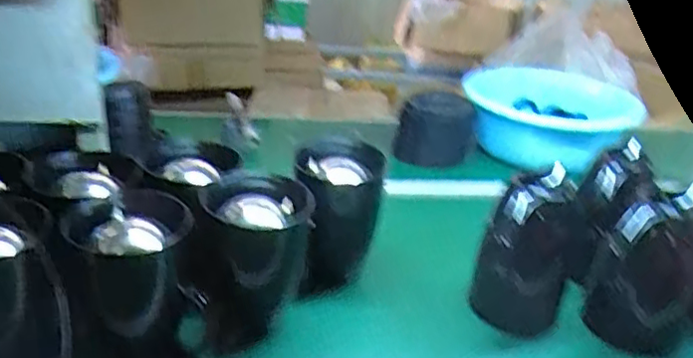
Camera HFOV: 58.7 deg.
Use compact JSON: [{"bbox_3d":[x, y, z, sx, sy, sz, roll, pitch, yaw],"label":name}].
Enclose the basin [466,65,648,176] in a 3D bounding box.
[{"bbox_3d":[0.460,-0.148,1.440,0.367,0.144,0.348,4,26,-2],"label":"basin"}]

